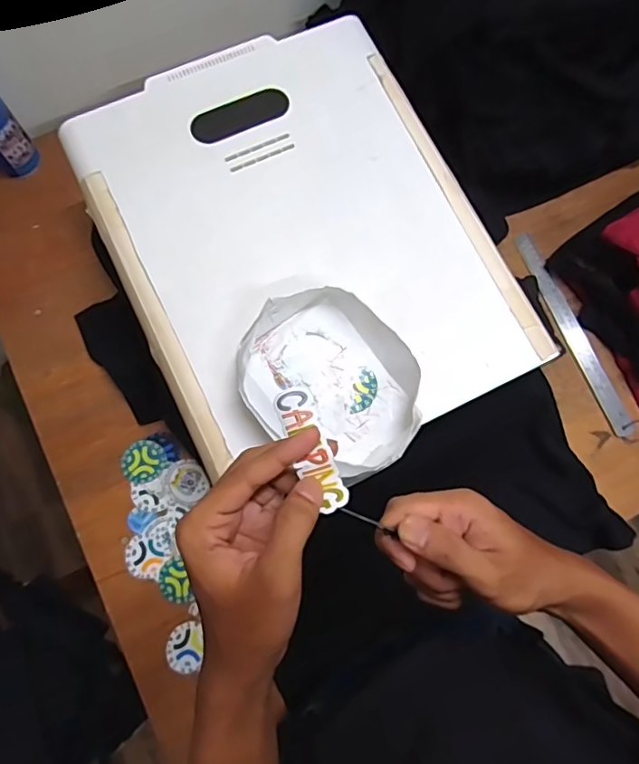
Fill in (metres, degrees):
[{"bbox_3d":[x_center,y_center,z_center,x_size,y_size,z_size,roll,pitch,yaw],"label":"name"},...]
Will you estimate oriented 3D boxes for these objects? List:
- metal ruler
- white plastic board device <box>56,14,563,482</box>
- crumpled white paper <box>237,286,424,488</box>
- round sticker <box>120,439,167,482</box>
[{"bbox_3d":[0.365,-0.074,0.755,0.035,0.008,0.319,-22,78,-8],"label":"metal ruler"},{"bbox_3d":[-0.023,-0.173,0.597,0.402,0.026,0.499,-24,77,-8],"label":"white plastic board device"},{"bbox_3d":[0.013,0.002,0.537,0.195,0.049,0.172,31,76,4],"label":"crumpled white paper"},{"bbox_3d":[-0.233,0.105,0.694,0.059,0.004,0.054,1,76,-3],"label":"round sticker"}]

